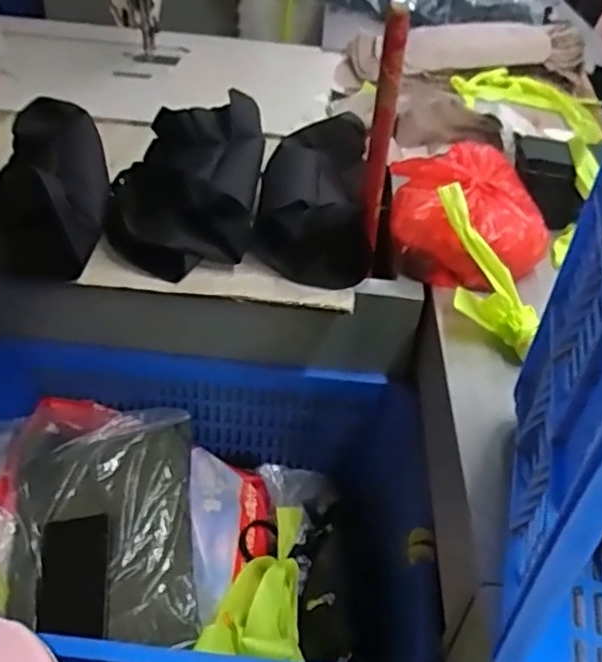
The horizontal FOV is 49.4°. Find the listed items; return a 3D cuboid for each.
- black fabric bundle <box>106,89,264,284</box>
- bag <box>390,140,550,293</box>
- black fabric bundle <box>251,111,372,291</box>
[{"bbox_3d":[-0.150,-0.190,0.861,0.196,0.128,0.228,0,40,-6],"label":"black fabric bundle"},{"bbox_3d":[0.224,-0.156,0.883,0.196,0.109,0.215,5,39,-1],"label":"bag"},{"bbox_3d":[0.012,-0.169,0.854,0.143,0.136,0.197,1,39,-6],"label":"black fabric bundle"}]

